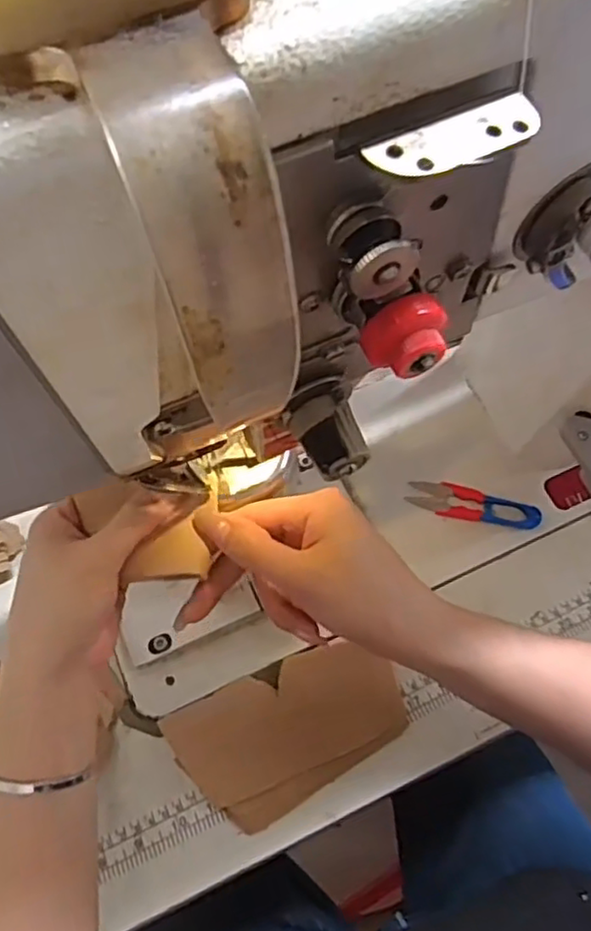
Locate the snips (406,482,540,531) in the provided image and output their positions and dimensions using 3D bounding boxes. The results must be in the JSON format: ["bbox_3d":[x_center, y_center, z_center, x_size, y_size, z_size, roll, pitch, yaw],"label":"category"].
[{"bbox_3d":[0.141,0.031,0.530,0.101,0.007,0.028,11,64,9],"label":"snips"}]

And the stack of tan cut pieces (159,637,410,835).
[{"bbox_3d":[-0.003,0.182,0.465,0.154,0.008,0.089,-27,70,-7],"label":"stack of tan cut pieces"}]

